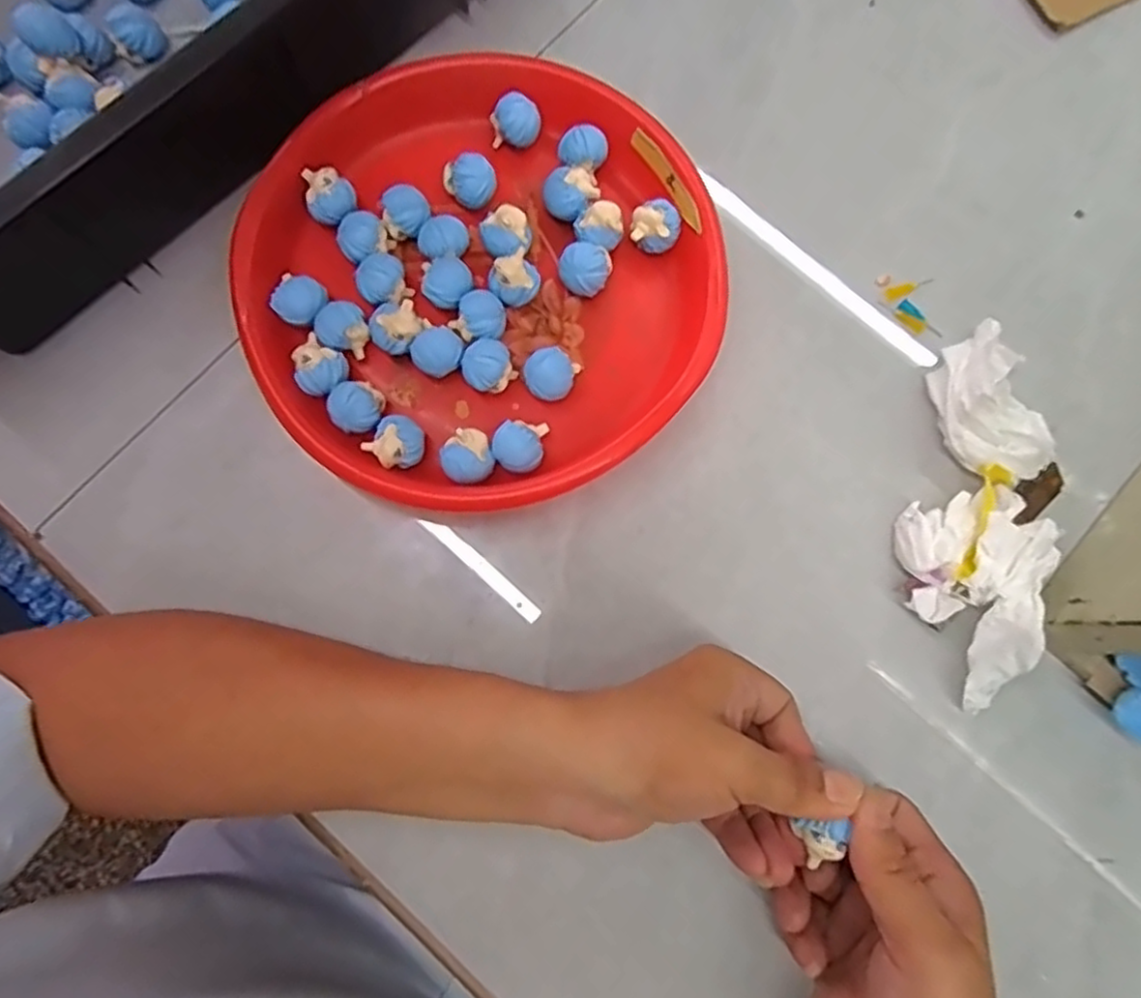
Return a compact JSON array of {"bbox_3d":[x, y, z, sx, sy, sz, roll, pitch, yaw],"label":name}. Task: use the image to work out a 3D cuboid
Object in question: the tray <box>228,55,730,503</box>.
[{"bbox_3d":[-0.047,-0.121,0.386,0.246,0.037,0.244,0,80,0],"label":"tray"}]

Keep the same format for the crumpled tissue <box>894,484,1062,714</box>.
[{"bbox_3d":[0.212,0.050,0.362,0.069,0.034,0.109,-2,80,-1],"label":"crumpled tissue"}]

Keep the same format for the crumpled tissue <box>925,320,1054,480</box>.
[{"bbox_3d":[0.225,-0.050,0.379,0.051,0.034,0.084,-20,81,-4],"label":"crumpled tissue"}]

